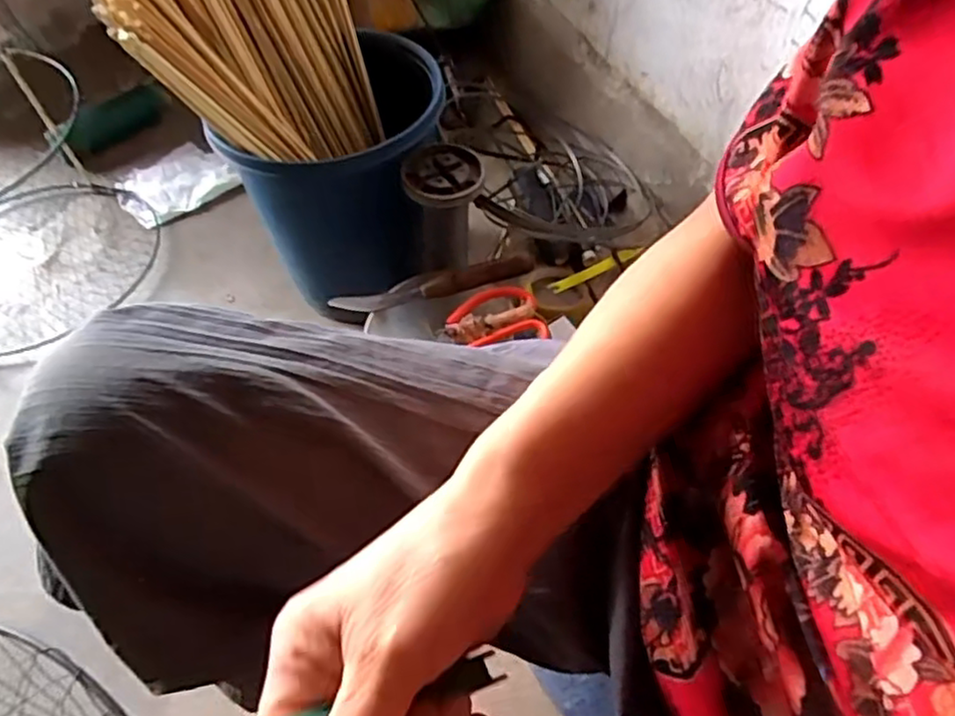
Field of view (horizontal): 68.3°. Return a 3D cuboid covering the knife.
[{"bbox_3d":[-0.051,-0.077,0.763,0.225,0.023,0.024,-13,54,8],"label":"knife"}]

